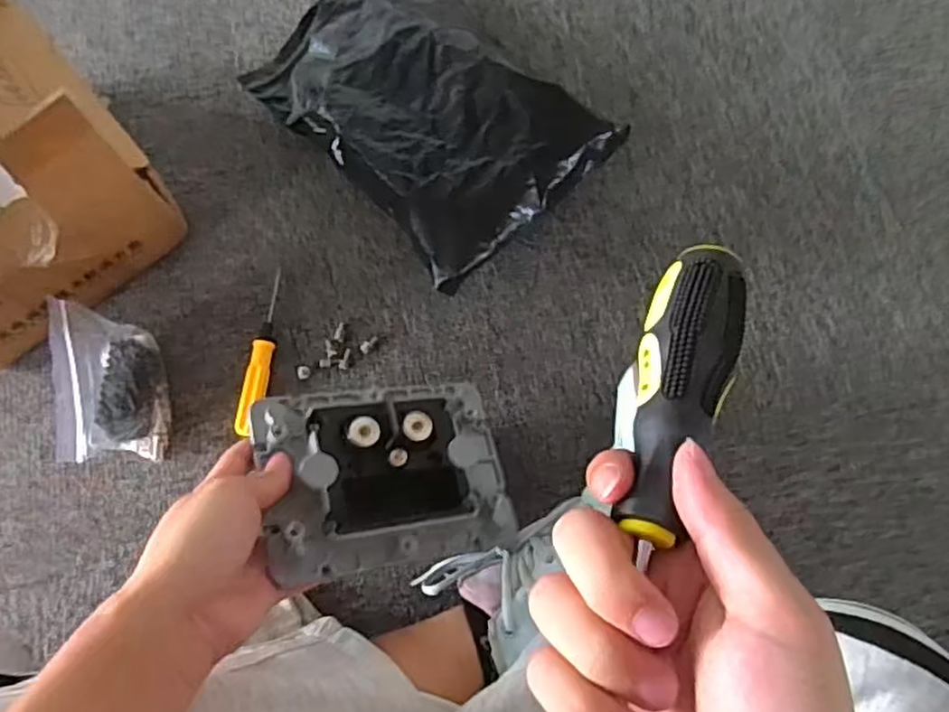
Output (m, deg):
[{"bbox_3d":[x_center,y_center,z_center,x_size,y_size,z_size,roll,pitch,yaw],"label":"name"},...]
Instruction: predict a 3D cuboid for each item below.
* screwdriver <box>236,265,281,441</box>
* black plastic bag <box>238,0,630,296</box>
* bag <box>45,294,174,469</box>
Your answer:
[{"bbox_3d":[-0.155,-0.004,0.519,0.016,0.015,0.127,6,73,2],"label":"screwdriver"},{"bbox_3d":[-0.037,-0.190,0.542,0.173,0.071,0.262,-39,77,-10],"label":"black plastic bag"},{"bbox_3d":[-0.247,0.021,0.479,0.048,0.077,0.104,-5,73,-1],"label":"bag"}]

